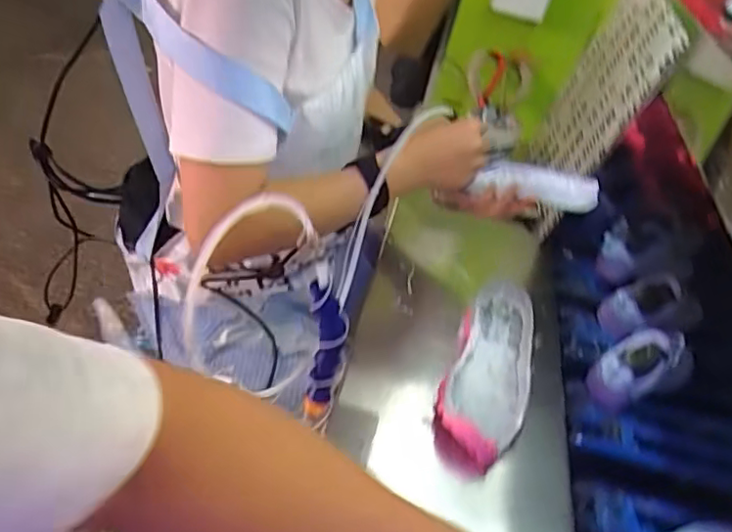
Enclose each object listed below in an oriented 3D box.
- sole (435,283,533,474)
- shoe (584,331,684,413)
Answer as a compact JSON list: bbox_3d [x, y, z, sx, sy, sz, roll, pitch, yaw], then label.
[{"bbox_3d":[0.143,0.113,0.692,0.089,0.065,0.277,15,35,12],"label":"sole"},{"bbox_3d":[0.320,0.121,0.729,0.122,0.064,0.061,-32,46,-16],"label":"shoe"}]

